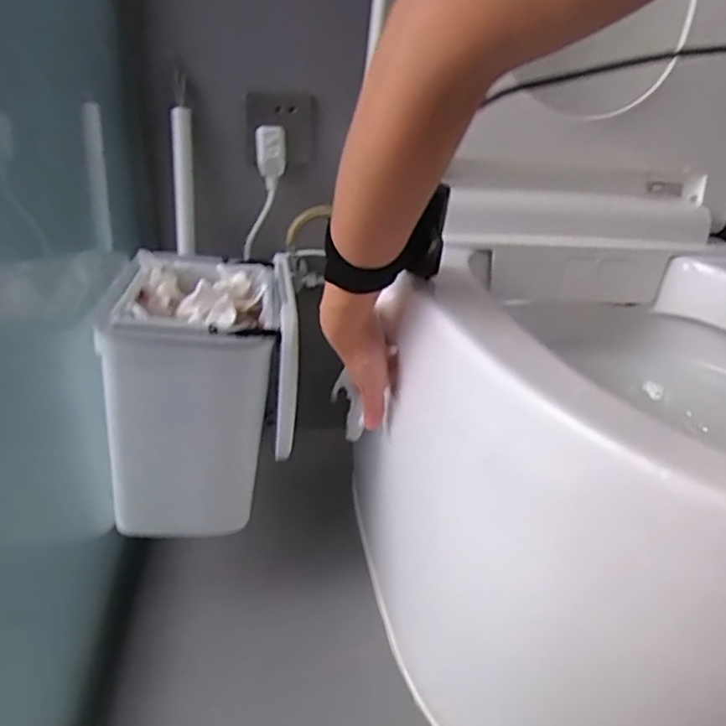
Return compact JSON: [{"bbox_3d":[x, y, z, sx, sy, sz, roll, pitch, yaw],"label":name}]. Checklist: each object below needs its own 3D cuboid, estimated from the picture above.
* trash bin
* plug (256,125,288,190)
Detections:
[{"bbox_3d":[-0.175,0.022,0.632,0.145,0.217,0.246,-1,27,-12],"label":"trash bin"},{"bbox_3d":[-0.114,-0.256,0.736,0.036,0.073,0.029,-2,27,-14],"label":"plug"}]

